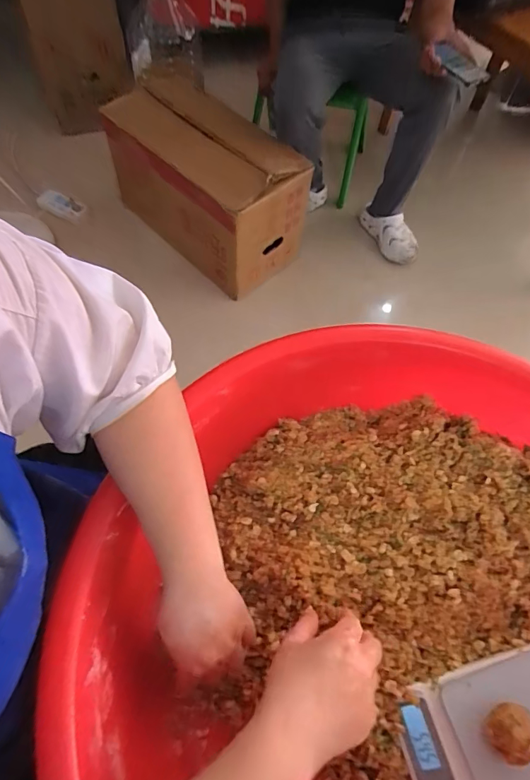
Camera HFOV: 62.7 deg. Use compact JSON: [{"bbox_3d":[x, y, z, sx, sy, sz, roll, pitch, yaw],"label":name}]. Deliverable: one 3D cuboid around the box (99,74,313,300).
[{"bbox_3d":[-0.197,-0.666,1.404,0.340,0.326,0.656,-38,69,-23],"label":"box"}]

